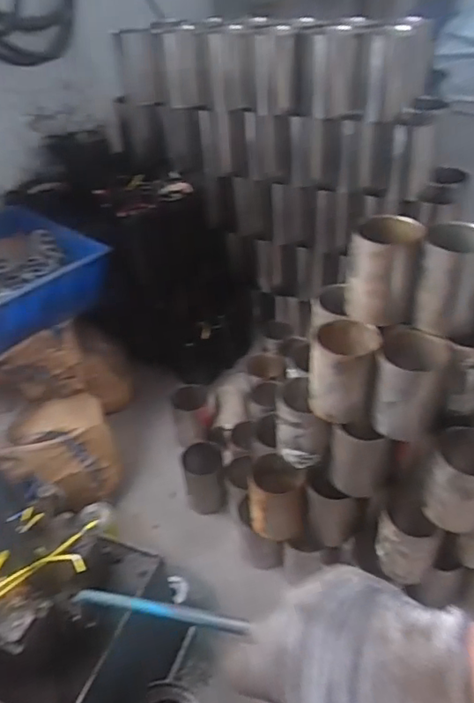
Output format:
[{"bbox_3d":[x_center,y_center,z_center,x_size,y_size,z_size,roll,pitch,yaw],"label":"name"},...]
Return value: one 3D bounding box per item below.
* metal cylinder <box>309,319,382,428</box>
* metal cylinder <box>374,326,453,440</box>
[{"bbox_3d":[0.159,0.031,0.815,0.095,0.120,0.095,2,39,9],"label":"metal cylinder"},{"bbox_3d":[0.241,0.047,0.765,0.088,0.124,0.094,10,41,19],"label":"metal cylinder"}]

